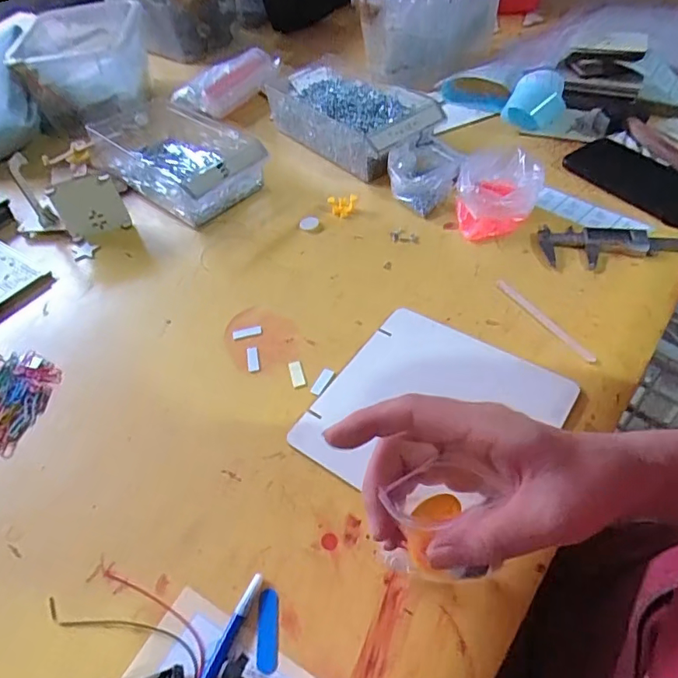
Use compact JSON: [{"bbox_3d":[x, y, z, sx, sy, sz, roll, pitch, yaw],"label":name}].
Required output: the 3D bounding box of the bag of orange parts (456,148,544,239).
[{"bbox_3d":[0.178,-0.166,0.565,0.088,0.054,0.115,11,51,15],"label":"bag of orange parts"}]

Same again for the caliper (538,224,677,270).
[{"bbox_3d":[0.322,-0.098,0.516,0.217,0.009,0.052,-1,49,6],"label":"caliper"}]

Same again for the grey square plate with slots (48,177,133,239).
[{"bbox_3d":[-0.297,-0.158,0.600,0.073,0.066,0.008,-14,42,-3],"label":"grey square plate with slots"}]

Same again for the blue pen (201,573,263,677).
[{"bbox_3d":[-0.070,0.191,0.321,0.008,0.005,0.081,15,53,18],"label":"blue pen"}]

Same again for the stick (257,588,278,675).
[{"bbox_3d":[-0.046,0.187,0.324,0.013,0.004,0.047,-7,49,0],"label":"stick"}]

